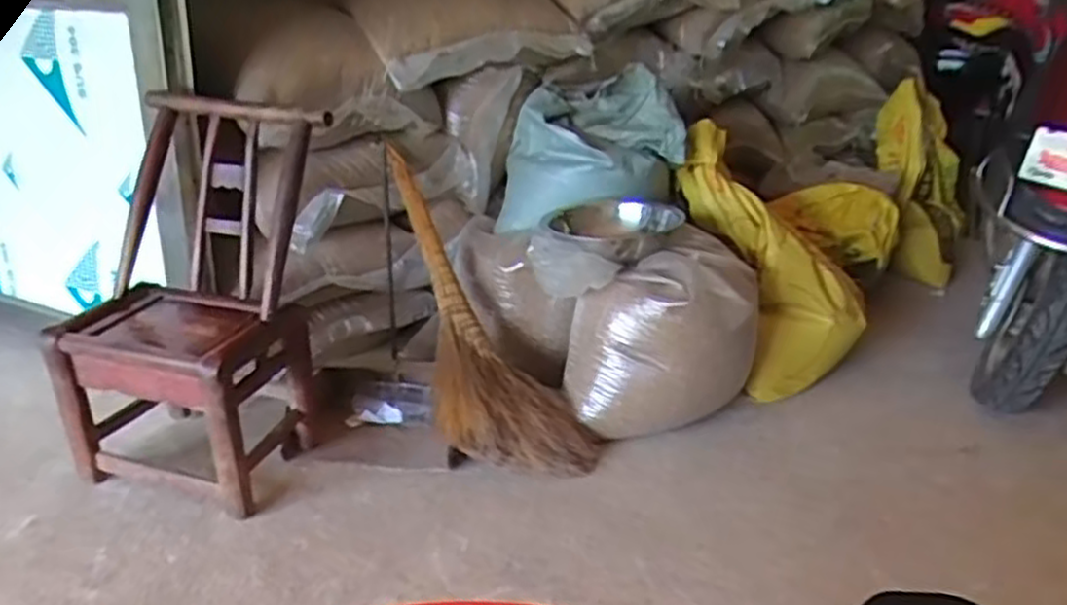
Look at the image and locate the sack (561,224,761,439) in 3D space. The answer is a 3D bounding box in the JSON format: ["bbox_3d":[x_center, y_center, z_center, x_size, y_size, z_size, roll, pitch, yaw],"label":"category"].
[{"bbox_3d":[0.273,0.055,1.601,0.352,0.336,0.315,8,21,14],"label":"sack"}]

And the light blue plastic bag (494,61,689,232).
[{"bbox_3d":[0.134,-0.344,1.759,0.409,0.333,0.223,1,21,-3],"label":"light blue plastic bag"}]

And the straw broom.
[{"bbox_3d":[-0.136,0.026,1.548,0.269,0.112,0.731,-15,65,-34],"label":"straw broom"}]

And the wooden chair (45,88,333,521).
[{"bbox_3d":[-0.598,-0.004,1.351,0.383,0.639,0.318,9,23,17],"label":"wooden chair"}]

